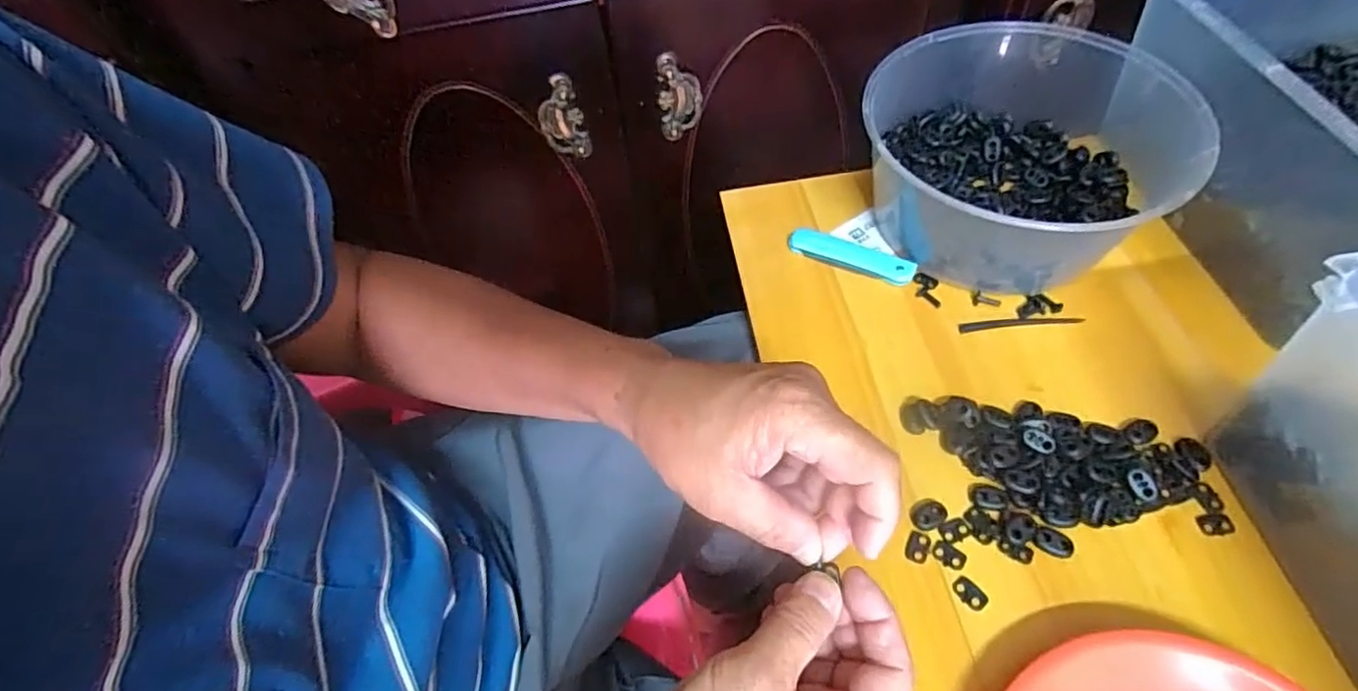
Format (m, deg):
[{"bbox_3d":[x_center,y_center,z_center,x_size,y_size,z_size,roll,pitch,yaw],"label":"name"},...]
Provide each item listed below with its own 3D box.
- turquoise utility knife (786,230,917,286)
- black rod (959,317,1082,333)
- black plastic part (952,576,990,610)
[{"bbox_3d":[0.138,-0.071,0.495,0.099,0.019,0.018,21,61,18],"label":"turquoise utility knife"},{"bbox_3d":[0.254,-0.017,0.456,0.087,0.004,0.008,-4,57,3],"label":"black rod"},{"bbox_3d":[0.170,0.144,0.357,0.013,0.004,0.020,-35,61,-17],"label":"black plastic part"}]

